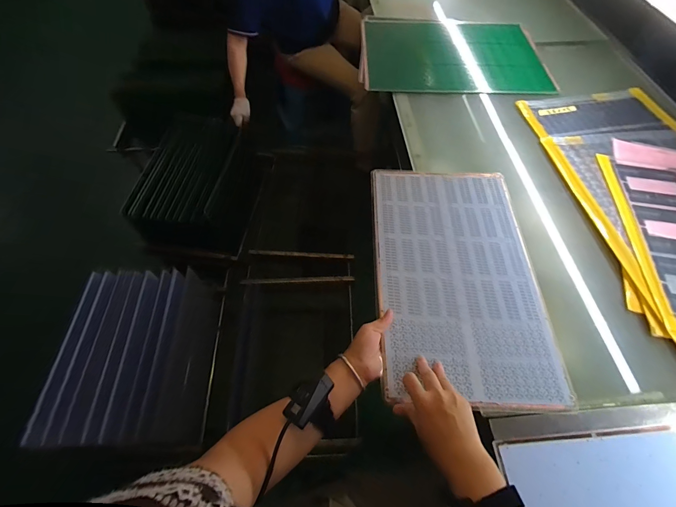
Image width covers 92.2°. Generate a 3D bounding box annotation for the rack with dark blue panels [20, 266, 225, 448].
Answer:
[{"bbox_3d":[-0.558,0.300,0.956,0.309,0.267,0.462,-1,58,-2],"label":"rack with dark blue panels"}]

